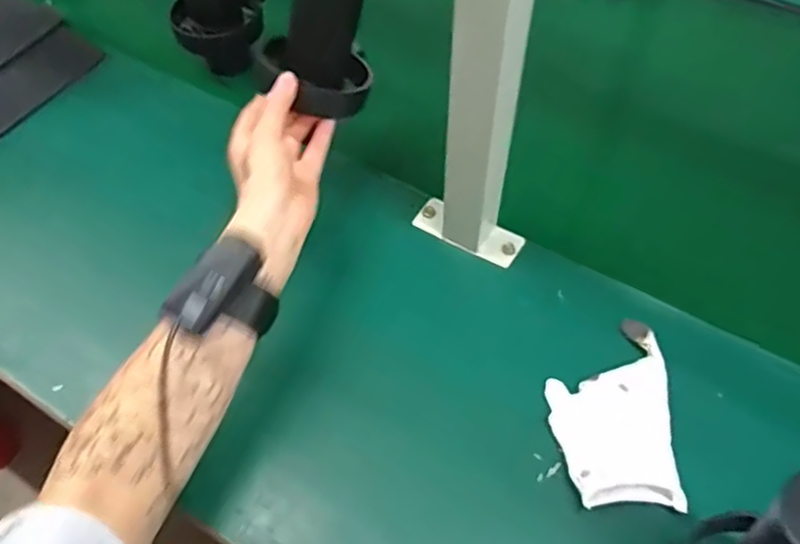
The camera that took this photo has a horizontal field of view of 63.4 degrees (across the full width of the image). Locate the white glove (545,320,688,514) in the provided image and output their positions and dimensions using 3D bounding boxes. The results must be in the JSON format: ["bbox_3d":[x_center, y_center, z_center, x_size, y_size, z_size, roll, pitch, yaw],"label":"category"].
[{"bbox_3d":[0.159,0.103,0.492,0.086,0.030,0.146,3,57,2],"label":"white glove"}]

